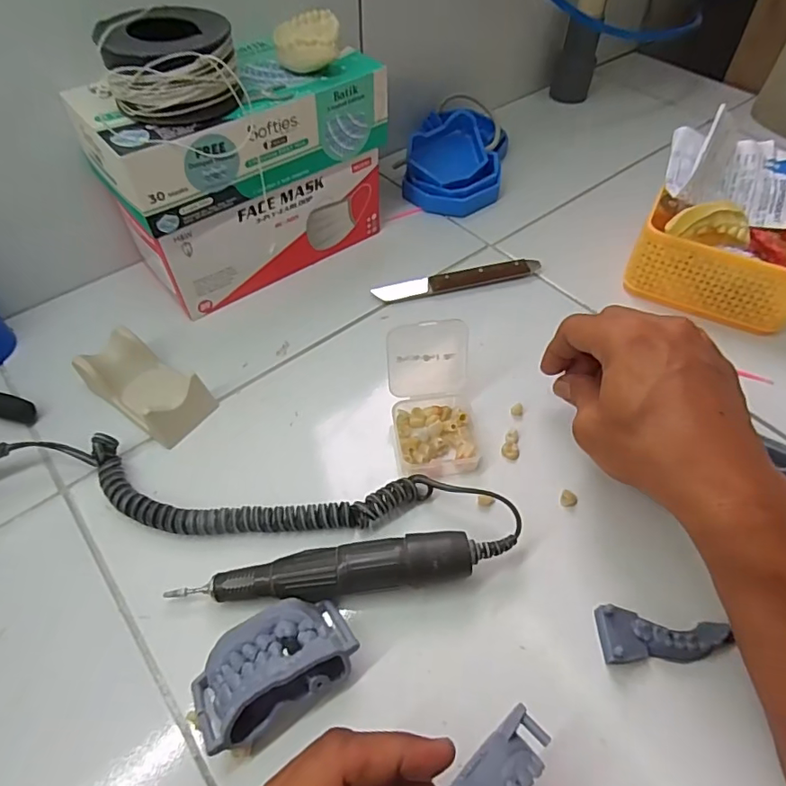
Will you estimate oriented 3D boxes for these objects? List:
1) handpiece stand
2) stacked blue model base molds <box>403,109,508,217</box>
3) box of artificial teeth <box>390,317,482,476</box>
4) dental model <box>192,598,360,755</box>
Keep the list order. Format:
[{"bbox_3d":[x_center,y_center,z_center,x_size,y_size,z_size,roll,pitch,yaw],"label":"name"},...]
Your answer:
[{"bbox_3d":[-0.177,-0.005,0.374,0.085,0.033,0.049,28,60,24],"label":"handpiece stand"},{"bbox_3d":[0.067,-0.245,0.540,0.092,0.066,0.127,10,54,13],"label":"stacked blue model base molds"},{"bbox_3d":[0.027,0.006,0.349,0.058,0.063,0.080,-5,53,2],"label":"box of artificial teeth"},{"bbox_3d":[-0.061,0.139,0.266,0.081,0.034,0.050,-31,56,-17],"label":"dental model"}]

